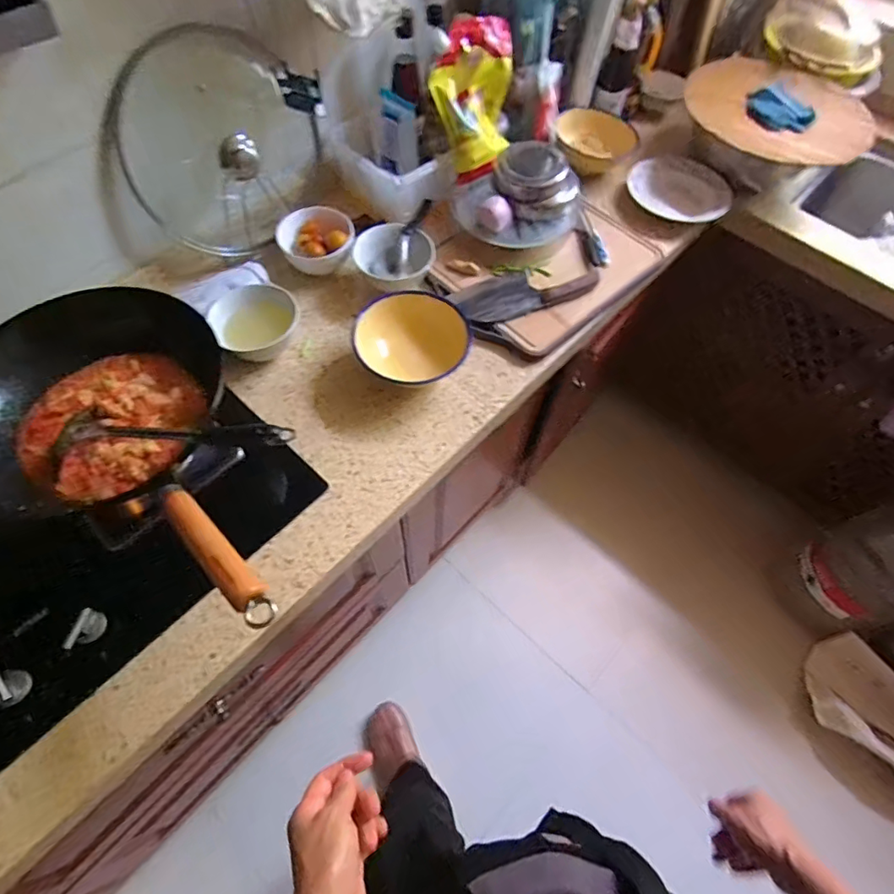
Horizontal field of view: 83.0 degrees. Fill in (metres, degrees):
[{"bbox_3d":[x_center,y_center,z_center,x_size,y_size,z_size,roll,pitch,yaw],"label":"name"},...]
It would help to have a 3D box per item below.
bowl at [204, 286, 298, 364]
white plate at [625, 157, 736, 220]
[{"bbox_3d":[-0.297,-0.192,0.795,0.129,0.059,0.128,1,62,-2],"label":"bowl"},{"bbox_3d":[0.464,-0.525,1.018,0.197,0.044,0.197,1,62,-2],"label":"white plate"}]

